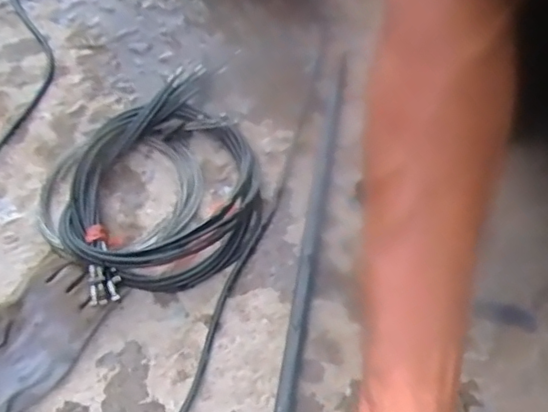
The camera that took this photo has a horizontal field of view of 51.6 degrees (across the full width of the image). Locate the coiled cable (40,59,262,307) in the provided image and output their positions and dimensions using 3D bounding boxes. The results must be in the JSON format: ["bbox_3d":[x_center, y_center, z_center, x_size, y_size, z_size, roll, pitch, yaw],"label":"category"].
[{"bbox_3d":[-0.117,-0.023,0.581,0.242,0.049,0.218,-32,65,-13],"label":"coiled cable"}]

